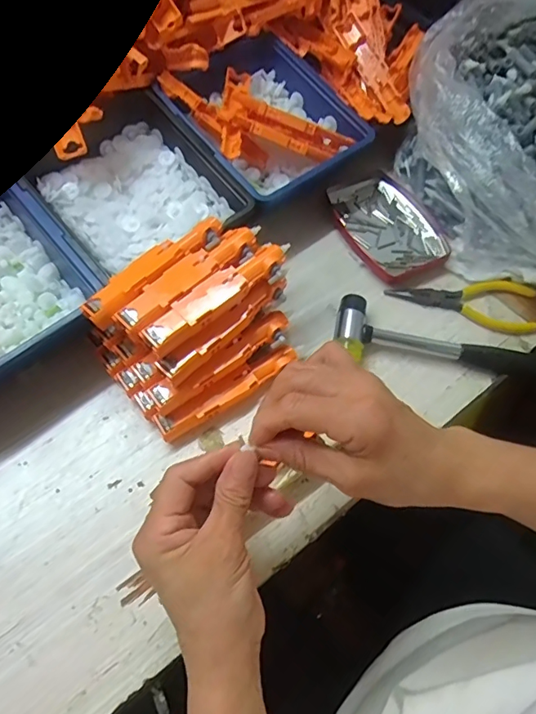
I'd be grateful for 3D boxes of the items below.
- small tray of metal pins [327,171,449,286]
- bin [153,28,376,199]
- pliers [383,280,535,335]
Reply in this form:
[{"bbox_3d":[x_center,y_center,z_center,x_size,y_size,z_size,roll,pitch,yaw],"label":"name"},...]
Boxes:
[{"bbox_3d":[0.109,-0.128,0.466,0.086,0.015,0.127,-27,68,-16],"label":"small tray of metal pins"},{"bbox_3d":[-0.007,-0.220,0.473,0.146,0.071,0.167,-35,70,-19],"label":"bin"},{"bbox_3d":[0.173,-0.056,0.428,0.126,0.012,0.047,19,63,6],"label":"pliers"}]

